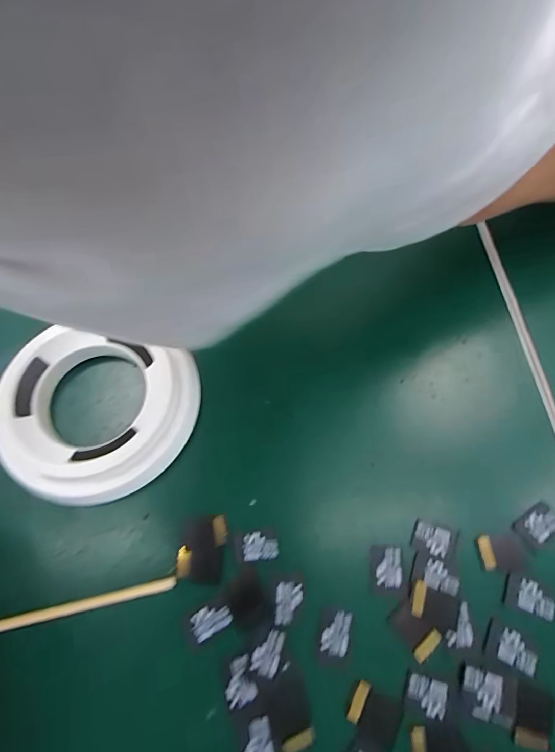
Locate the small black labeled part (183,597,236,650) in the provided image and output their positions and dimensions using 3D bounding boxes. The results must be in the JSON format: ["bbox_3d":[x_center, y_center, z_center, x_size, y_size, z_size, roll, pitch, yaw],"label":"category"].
[{"bbox_3d":[-0.021,0.075,0.117,0.014,0.004,0.010,-23,69,-11],"label":"small black labeled part"}]

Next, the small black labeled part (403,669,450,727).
[{"bbox_3d":[0.042,0.092,0.109,0.012,0.004,0.012,14,67,5],"label":"small black labeled part"}]

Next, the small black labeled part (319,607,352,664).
[{"bbox_3d":[0.017,0.078,0.116,0.009,0.004,0.014,5,66,6],"label":"small black labeled part"}]

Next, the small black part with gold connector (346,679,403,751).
[{"bbox_3d":[0.027,0.096,0.108,0.014,0.004,0.012,25,67,11],"label":"small black part with gold connector"}]

